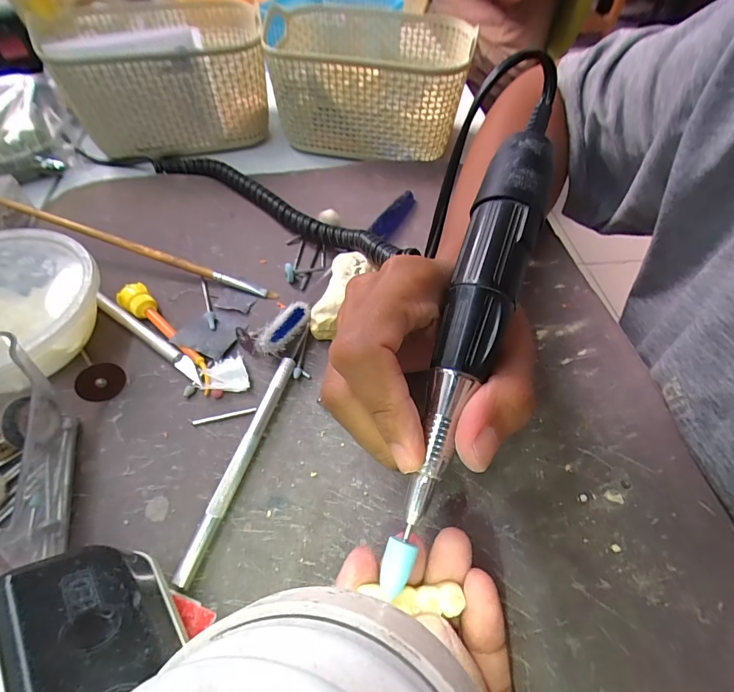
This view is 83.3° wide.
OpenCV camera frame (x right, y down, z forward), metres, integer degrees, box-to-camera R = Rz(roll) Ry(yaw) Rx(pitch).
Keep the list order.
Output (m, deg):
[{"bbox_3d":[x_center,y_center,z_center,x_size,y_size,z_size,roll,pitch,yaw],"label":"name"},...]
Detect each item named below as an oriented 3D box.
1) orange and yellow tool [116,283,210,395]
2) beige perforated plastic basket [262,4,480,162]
[{"bbox_3d":[-0.115,-0.007,0.241,0.091,0.015,0.016,38,60,23],"label":"orange and yellow tool"},{"bbox_3d":[0.002,-0.244,0.382,0.166,0.080,0.146,10,54,5],"label":"beige perforated plastic basket"}]

